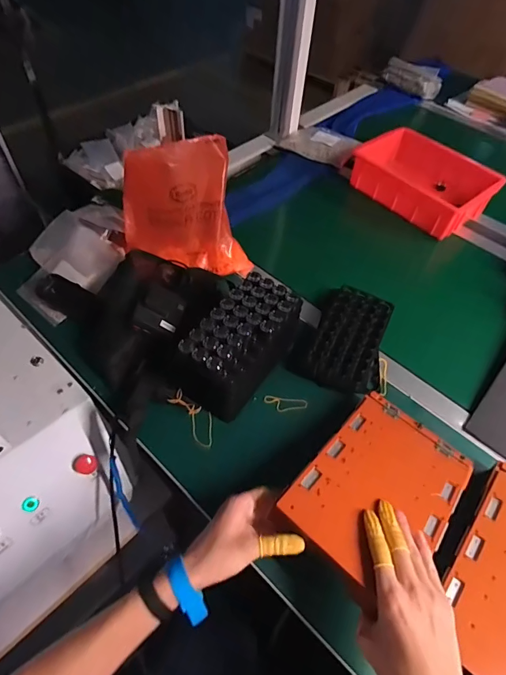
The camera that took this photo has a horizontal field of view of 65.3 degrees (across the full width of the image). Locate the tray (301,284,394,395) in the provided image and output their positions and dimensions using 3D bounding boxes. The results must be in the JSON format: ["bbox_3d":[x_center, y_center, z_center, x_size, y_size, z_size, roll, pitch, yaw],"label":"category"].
[{"bbox_3d":[0.168,0.001,0.682,0.117,0.034,0.203,17,55,9],"label":"tray"}]

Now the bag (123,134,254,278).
[{"bbox_3d":[-0.122,-0.214,0.698,0.218,0.217,0.103,-8,55,-10],"label":"bag"}]

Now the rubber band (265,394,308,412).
[{"bbox_3d":[0.052,0.107,0.628,0.068,0.004,0.024,11,54,4],"label":"rubber band"}]

